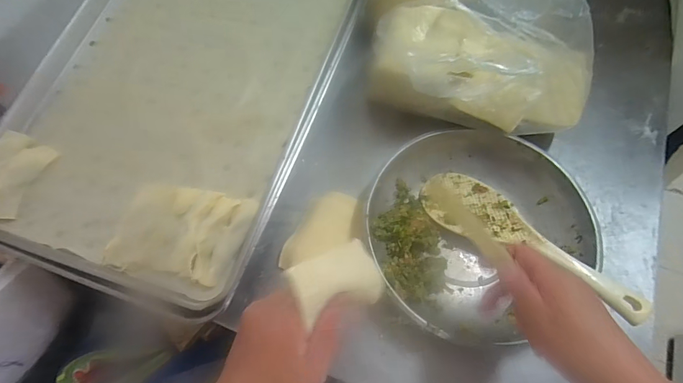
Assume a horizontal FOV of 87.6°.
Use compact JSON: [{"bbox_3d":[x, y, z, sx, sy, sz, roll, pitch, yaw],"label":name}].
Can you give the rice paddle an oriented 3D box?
[{"bbox_3d":[0.200,0.054,0.398,0.074,0.020,0.250,-44,57,-15],"label":"rice paddle"}]

